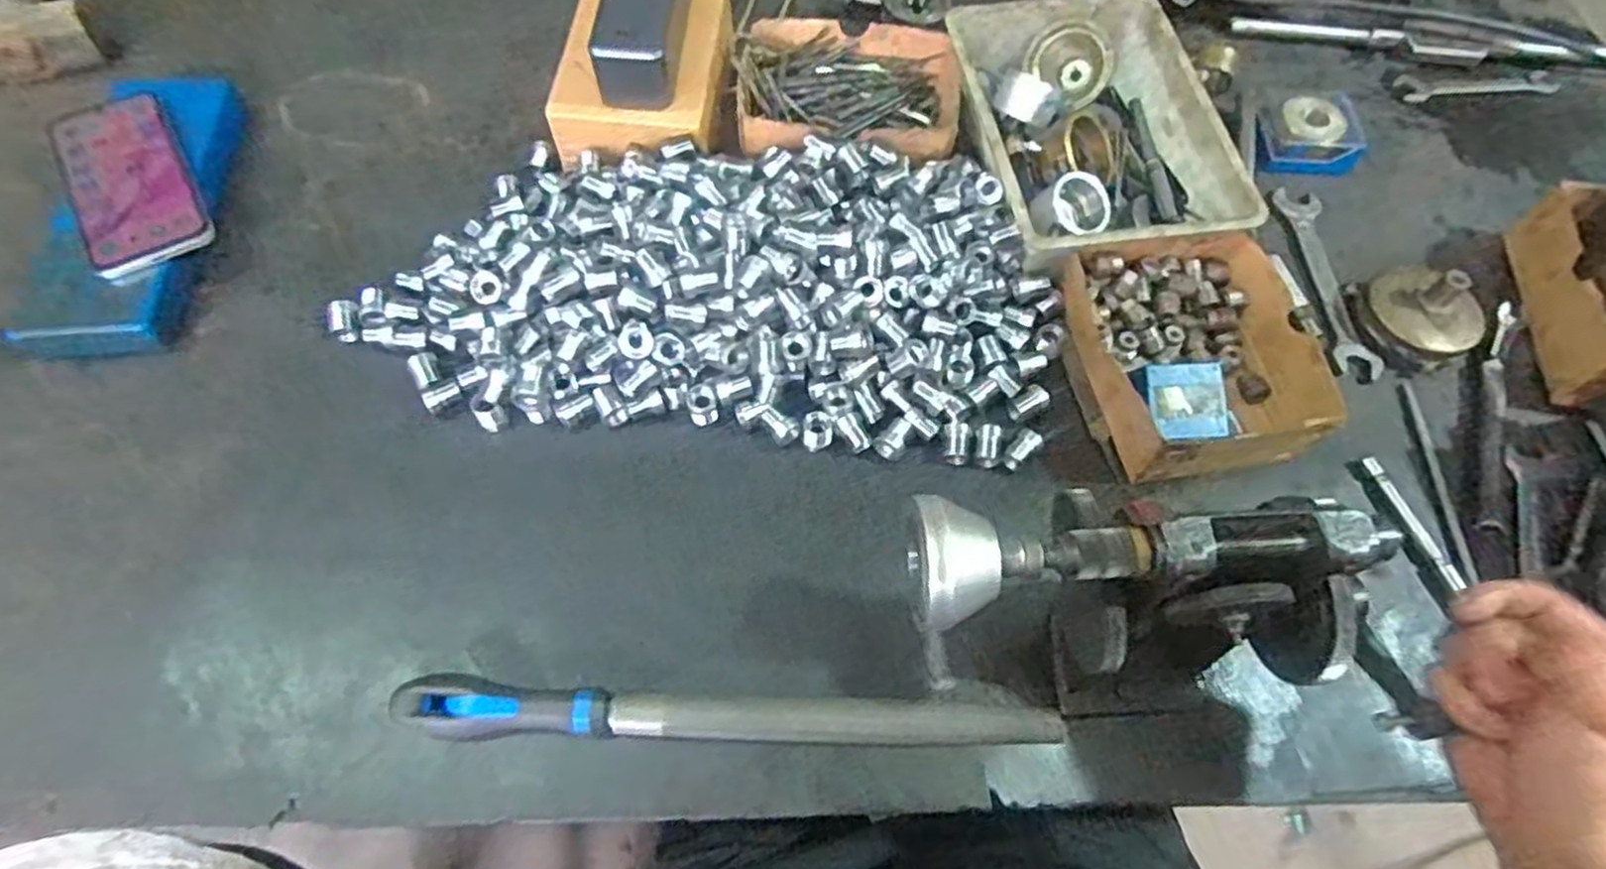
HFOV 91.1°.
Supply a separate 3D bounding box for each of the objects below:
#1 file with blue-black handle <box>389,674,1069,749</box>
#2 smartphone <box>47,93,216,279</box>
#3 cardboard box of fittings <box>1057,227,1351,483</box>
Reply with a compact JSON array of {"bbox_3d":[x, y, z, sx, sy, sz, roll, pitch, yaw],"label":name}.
[{"bbox_3d":[-0.035,0.155,0.431,0.355,0.026,0.029,3,62,-1],"label":"file with blue-black handle"},{"bbox_3d":[-0.483,-0.183,0.565,0.072,0.013,0.155,-26,72,-21],"label":"smartphone"},{"bbox_3d":[0.270,-0.058,0.535,0.162,0.053,0.176,-10,63,-7],"label":"cardboard box of fittings"}]

